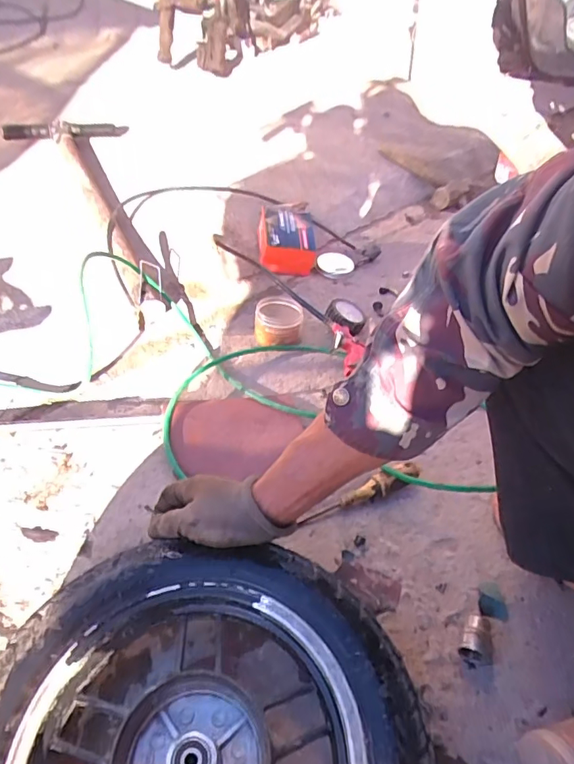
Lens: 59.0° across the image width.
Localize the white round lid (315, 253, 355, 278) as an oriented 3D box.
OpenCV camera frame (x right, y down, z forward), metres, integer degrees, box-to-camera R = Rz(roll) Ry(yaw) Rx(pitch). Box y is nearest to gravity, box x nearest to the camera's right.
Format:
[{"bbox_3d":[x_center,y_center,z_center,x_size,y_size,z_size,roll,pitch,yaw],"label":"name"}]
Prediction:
[{"bbox_3d":[0.107,-0.264,1.130,0.084,0.021,0.090,3,41,-2],"label":"white round lid"}]

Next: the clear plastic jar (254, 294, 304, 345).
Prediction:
[{"bbox_3d":[-0.015,-0.113,0.925,0.081,0.053,0.102,5,41,1],"label":"clear plastic jar"}]

